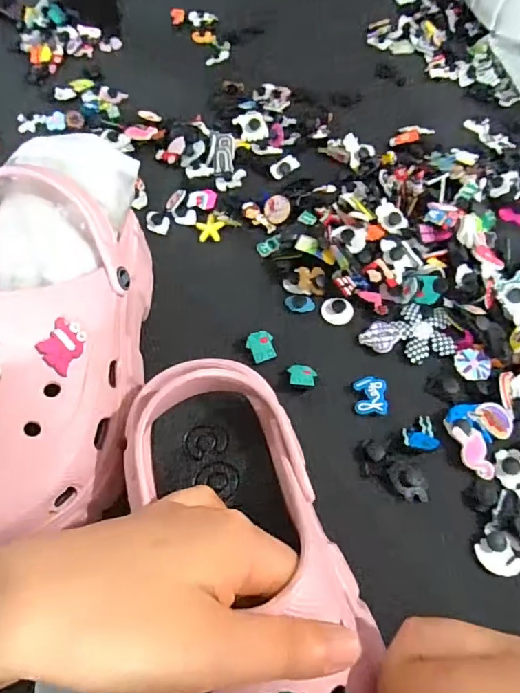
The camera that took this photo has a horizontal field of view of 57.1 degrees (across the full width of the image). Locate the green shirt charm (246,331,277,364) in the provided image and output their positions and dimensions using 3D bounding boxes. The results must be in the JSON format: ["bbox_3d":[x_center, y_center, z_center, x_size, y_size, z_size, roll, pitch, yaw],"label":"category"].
[{"bbox_3d":[0.001,0.000,0.361,0.021,0.004,0.023,-11,84,-14],"label":"green shirt charm"}]

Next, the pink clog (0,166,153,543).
[{"bbox_3d":[-0.130,0.006,0.297,0.101,0.109,0.225,-1,60,0],"label":"pink clog"}]

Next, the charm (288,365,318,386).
[{"bbox_3d":[0.031,0.021,0.347,0.020,0.004,0.017,7,60,5],"label":"charm"}]

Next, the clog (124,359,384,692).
[{"bbox_3d":[-0.001,0.113,0.217,0.097,0.083,0.229,-13,59,-6],"label":"clog"}]

